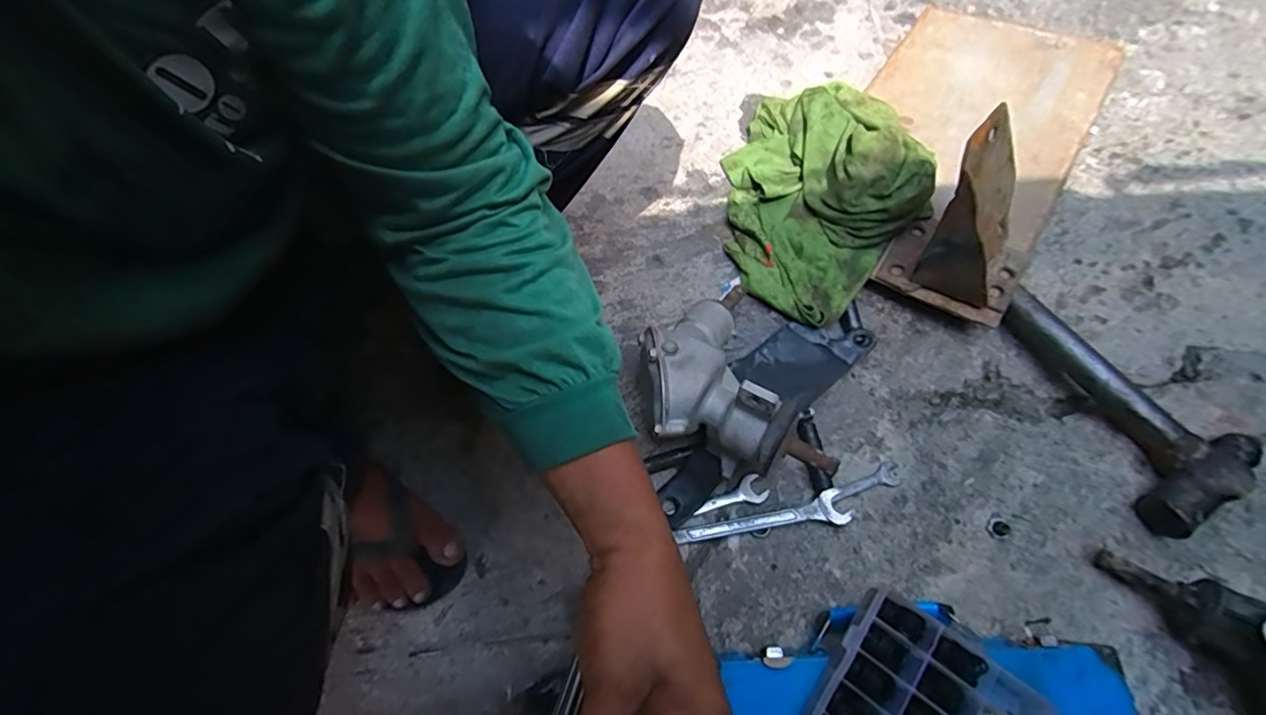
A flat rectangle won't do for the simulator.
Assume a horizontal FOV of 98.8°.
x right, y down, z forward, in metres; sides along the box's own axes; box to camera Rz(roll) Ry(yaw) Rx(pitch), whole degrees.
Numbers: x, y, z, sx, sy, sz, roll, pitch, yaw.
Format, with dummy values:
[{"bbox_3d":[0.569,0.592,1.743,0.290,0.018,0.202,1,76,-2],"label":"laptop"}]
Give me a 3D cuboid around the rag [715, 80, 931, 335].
[{"bbox_3d":[0.212,-0.194,0.630,0.226,0.103,0.305,25,70,11],"label":"rag"}]

